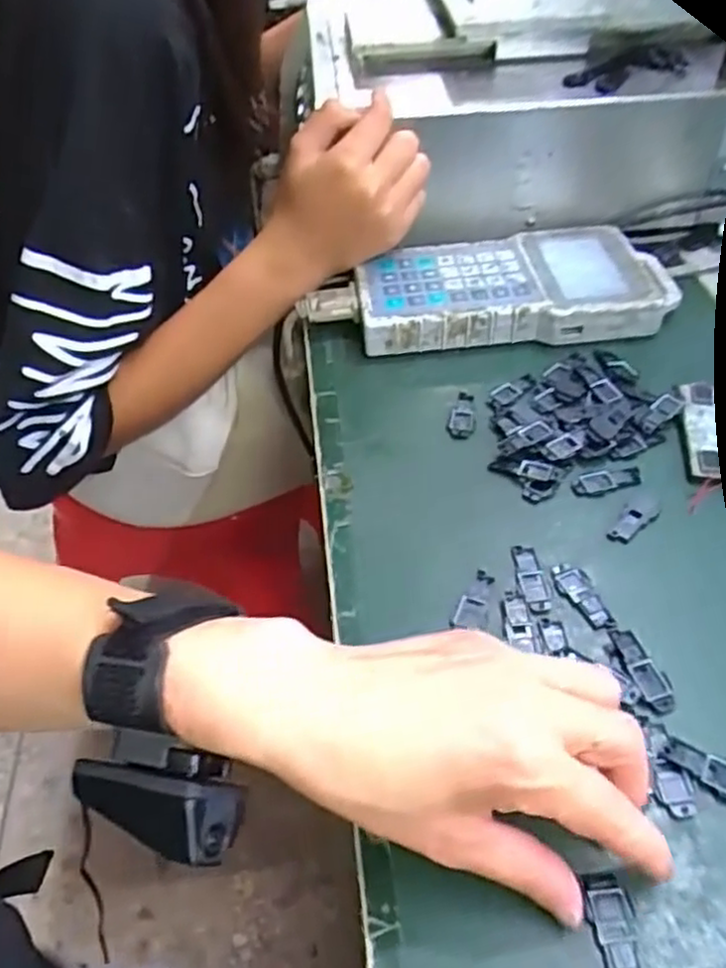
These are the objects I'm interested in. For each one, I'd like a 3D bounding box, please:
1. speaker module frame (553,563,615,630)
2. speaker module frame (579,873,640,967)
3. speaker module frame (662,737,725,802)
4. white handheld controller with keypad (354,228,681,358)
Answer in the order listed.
[{"bbox_3d":[0.109,0.055,0.361,0.016,0.004,0.040,-15,47,-10],"label":"speaker module frame"},{"bbox_3d":[0.092,0.164,0.264,0.017,0.005,0.039,-4,46,-1],"label":"speaker module frame"},{"bbox_3d":[0.144,0.119,0.300,0.039,0.005,0.016,18,50,20],"label":"speaker module frame"},{"bbox_3d":[0.111,-0.139,0.524,0.231,0.034,0.101,-6,46,-2],"label":"white handheld controller with keypad"}]

